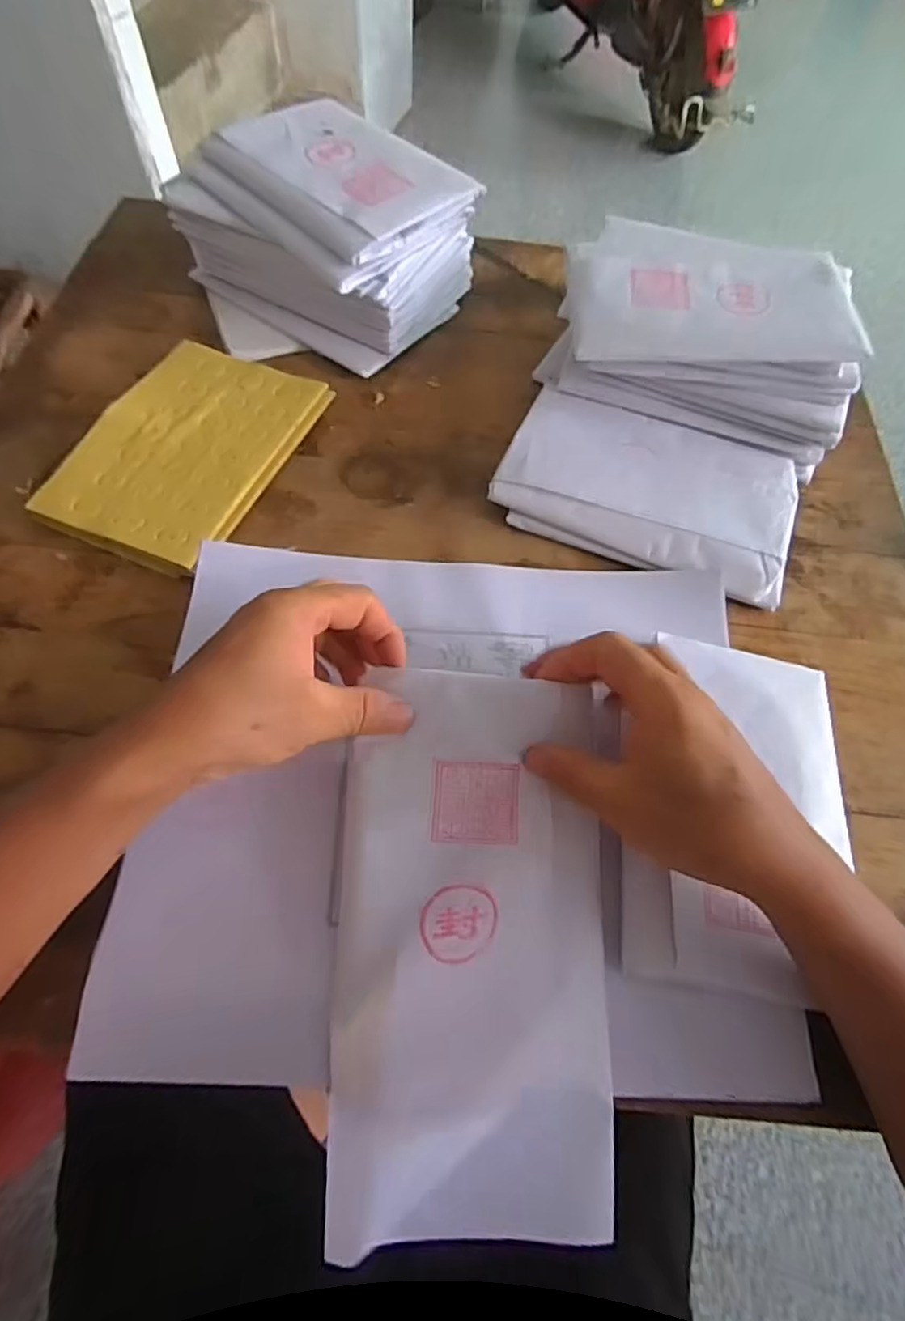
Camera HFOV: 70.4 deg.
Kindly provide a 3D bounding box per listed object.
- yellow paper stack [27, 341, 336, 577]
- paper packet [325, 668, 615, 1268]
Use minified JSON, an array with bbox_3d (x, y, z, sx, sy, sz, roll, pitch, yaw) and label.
[{"bbox_3d":[-0.189,-0.153,0.461,0.134,0.018,0.188,19,62,7],"label":"yellow paper stack"},{"bbox_3d":[0.010,0.125,0.302,0.126,0.040,0.236,1,68,-1],"label":"paper packet"}]

